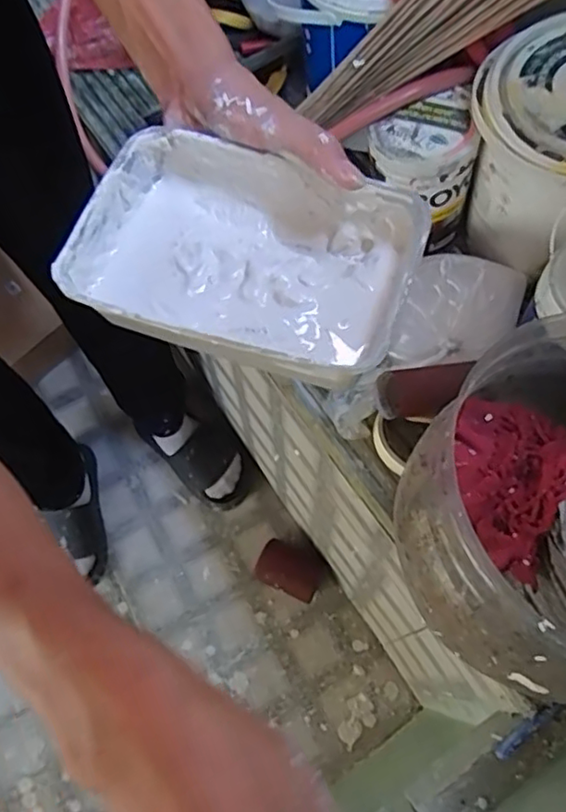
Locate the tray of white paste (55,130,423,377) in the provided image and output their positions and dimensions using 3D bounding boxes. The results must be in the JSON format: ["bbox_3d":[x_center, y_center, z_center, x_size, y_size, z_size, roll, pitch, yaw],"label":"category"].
[{"bbox_3d":[-0.019,-0.074,0.322,0.164,0.045,0.113,17,68,10],"label":"tray of white paste"}]

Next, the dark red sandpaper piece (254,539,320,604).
[{"bbox_3d":[0.014,0.284,1.065,0.114,0.052,0.078,24,69,10],"label":"dark red sandpaper piece"}]

